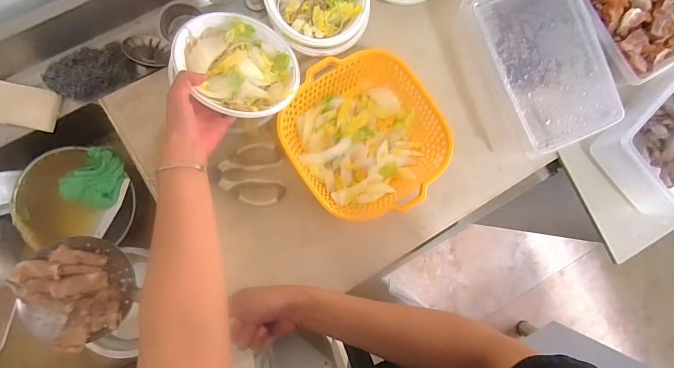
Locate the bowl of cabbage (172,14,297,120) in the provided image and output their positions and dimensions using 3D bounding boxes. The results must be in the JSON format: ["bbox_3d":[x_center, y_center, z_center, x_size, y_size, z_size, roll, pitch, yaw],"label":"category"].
[{"bbox_3d":[-0.141,-0.163,0.543,0.162,0.070,0.164,8,71,-24],"label":"bowl of cabbage"}]

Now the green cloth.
[{"bbox_3d":[-0.408,-0.012,0.639,0.091,0.030,0.101,18,86,-5],"label":"green cloth"}]

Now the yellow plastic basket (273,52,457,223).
[{"bbox_3d":[0.041,-0.073,0.577,0.212,0.073,0.237,-32,91,-6],"label":"yellow plastic basket"}]

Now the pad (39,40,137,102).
[{"bbox_3d":[-0.374,-0.171,0.573,0.122,0.026,0.073,-23,90,-6],"label":"pad"}]

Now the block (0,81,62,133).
[{"bbox_3d":[-0.469,-0.116,0.560,0.092,0.025,0.060,10,87,-5],"label":"block"}]

